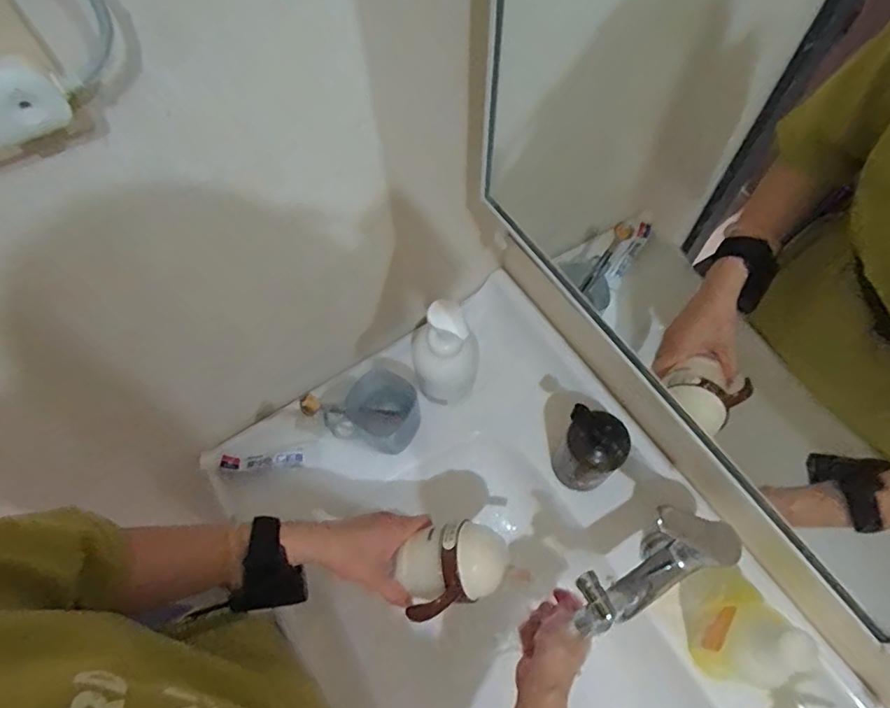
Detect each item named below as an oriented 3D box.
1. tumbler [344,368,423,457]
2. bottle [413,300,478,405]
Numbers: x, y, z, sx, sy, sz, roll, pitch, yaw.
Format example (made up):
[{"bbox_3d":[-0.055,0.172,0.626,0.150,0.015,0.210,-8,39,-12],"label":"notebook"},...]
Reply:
[{"bbox_3d":[-0.072,0.072,0.653,0.074,0.085,0.080,-1,63,1],"label":"tumbler"},{"bbox_3d":[0.000,0.008,0.611,0.078,0.189,0.048,4,63,4],"label":"bottle"}]

